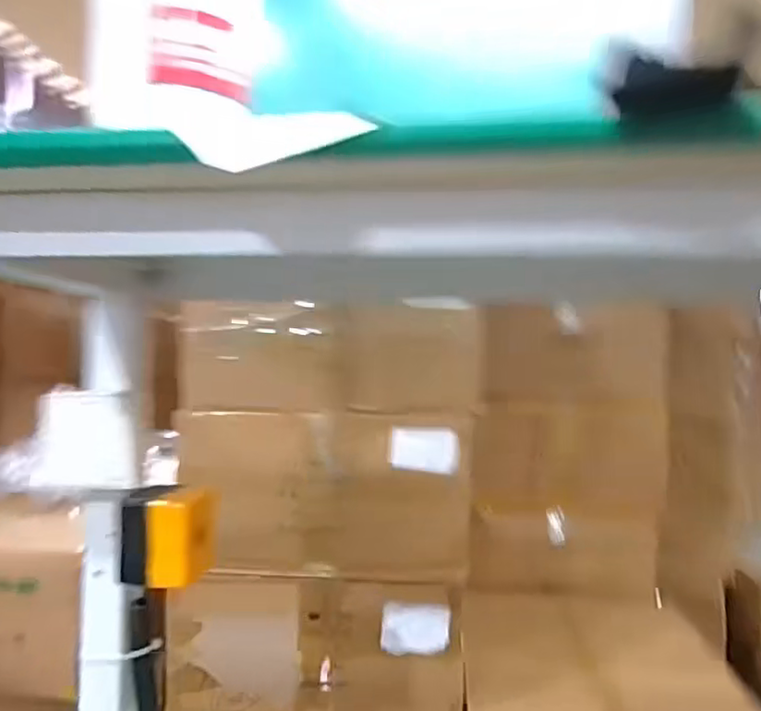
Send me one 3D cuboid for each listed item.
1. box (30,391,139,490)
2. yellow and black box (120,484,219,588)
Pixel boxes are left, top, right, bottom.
[{"bbox_3d":[-0.262,0.076,0.571,0.080,0.083,0.047,4,1,-32],"label":"box"},{"bbox_3d":[-0.195,0.168,0.595,0.065,0.081,0.069,5,1,23],"label":"yellow and black box"}]

